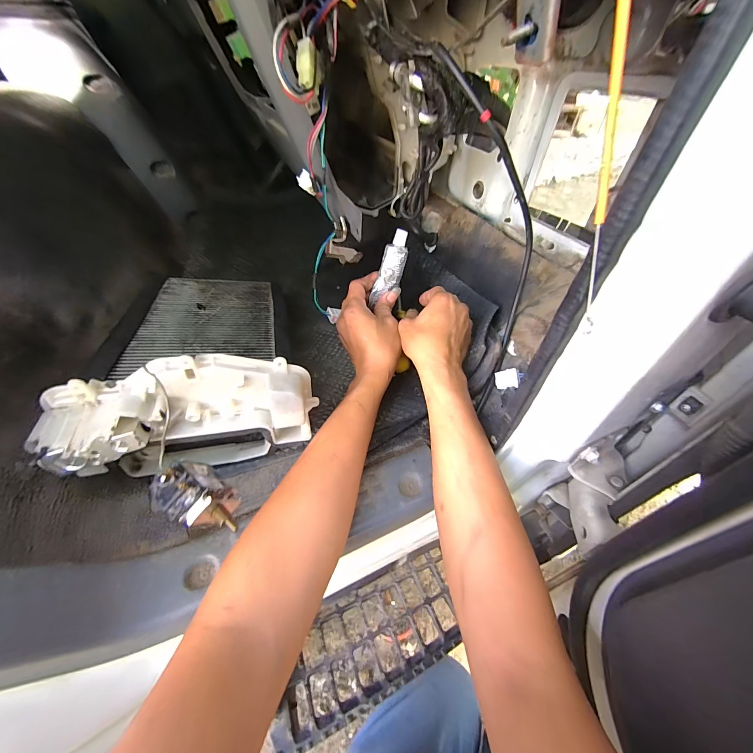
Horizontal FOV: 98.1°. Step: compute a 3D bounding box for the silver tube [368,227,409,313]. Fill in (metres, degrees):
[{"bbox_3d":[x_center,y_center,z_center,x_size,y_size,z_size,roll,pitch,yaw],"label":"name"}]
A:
[{"bbox_3d":[0.020,-0.144,0.435,0.024,0.096,0.025,30,18,26],"label":"silver tube"}]

